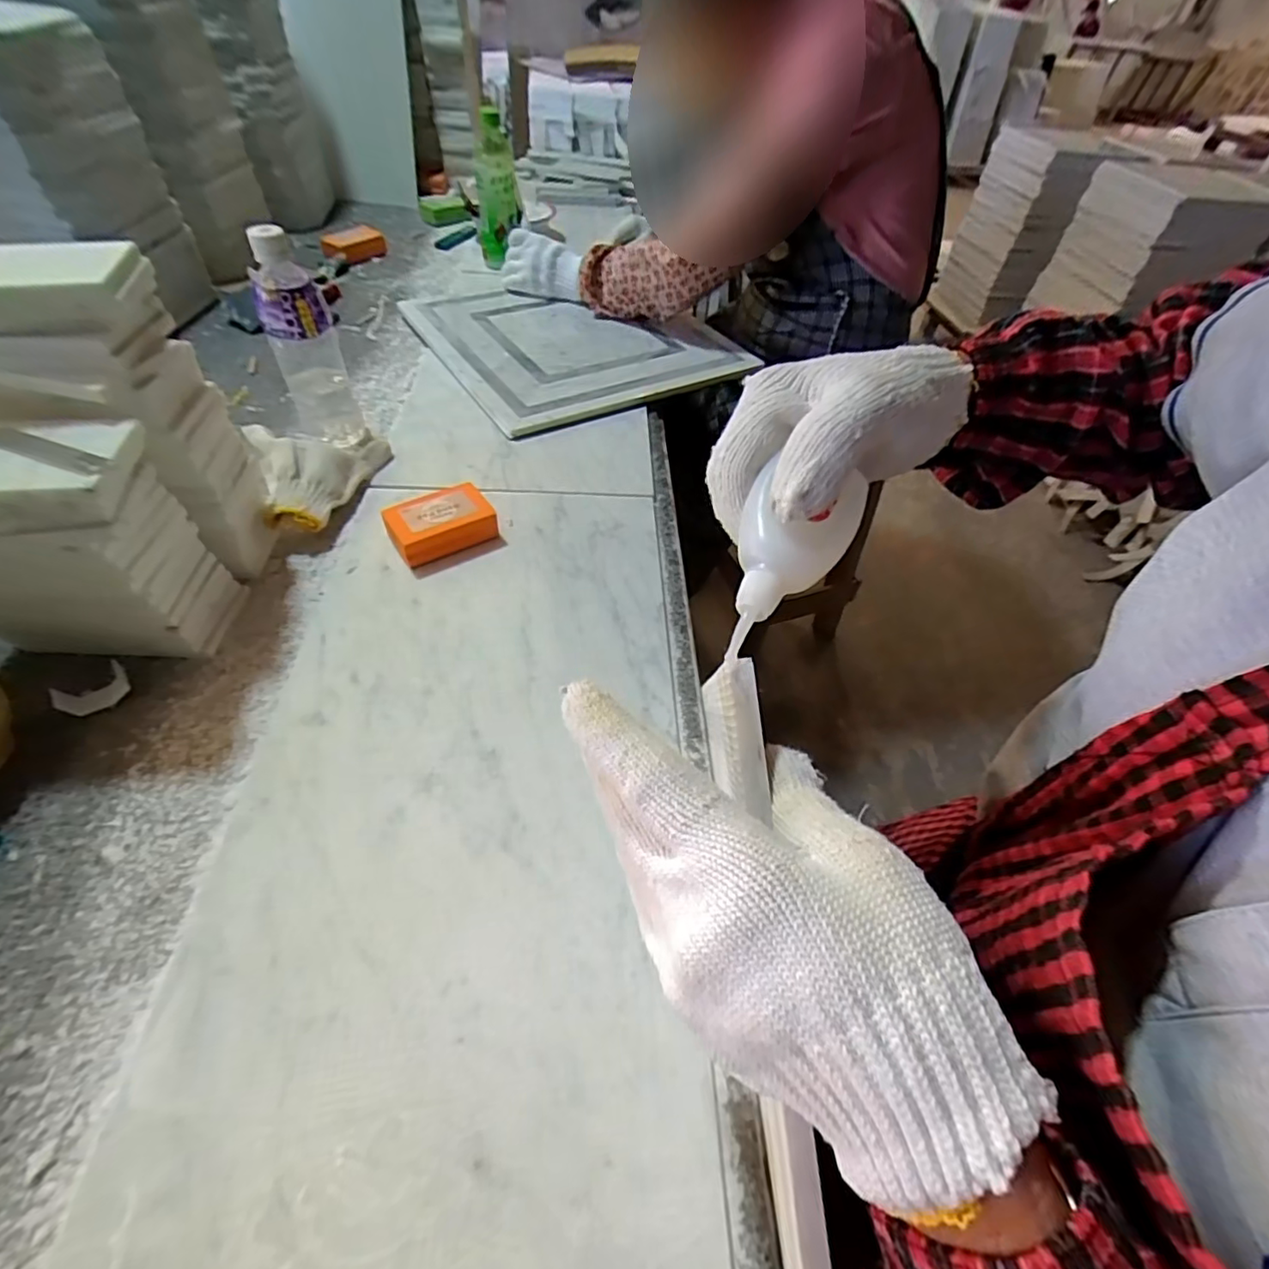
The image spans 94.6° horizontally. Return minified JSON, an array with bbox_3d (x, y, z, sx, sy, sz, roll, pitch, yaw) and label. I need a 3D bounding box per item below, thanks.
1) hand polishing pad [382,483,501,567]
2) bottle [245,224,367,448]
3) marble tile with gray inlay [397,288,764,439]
[{"bbox_3d":[-0.185,-0.106,0.562,0.093,0.033,0.061,-24,55,-22],"label":"hand polishing pad"},{"bbox_3d":[-0.341,-0.300,0.609,0.064,0.195,0.064,-24,55,-22],"label":"bottle"},{"bbox_3d":[-0.074,-0.449,0.875,0.421,0.018,0.418,-22,54,-21],"label":"marble tile with gray inlay"}]

